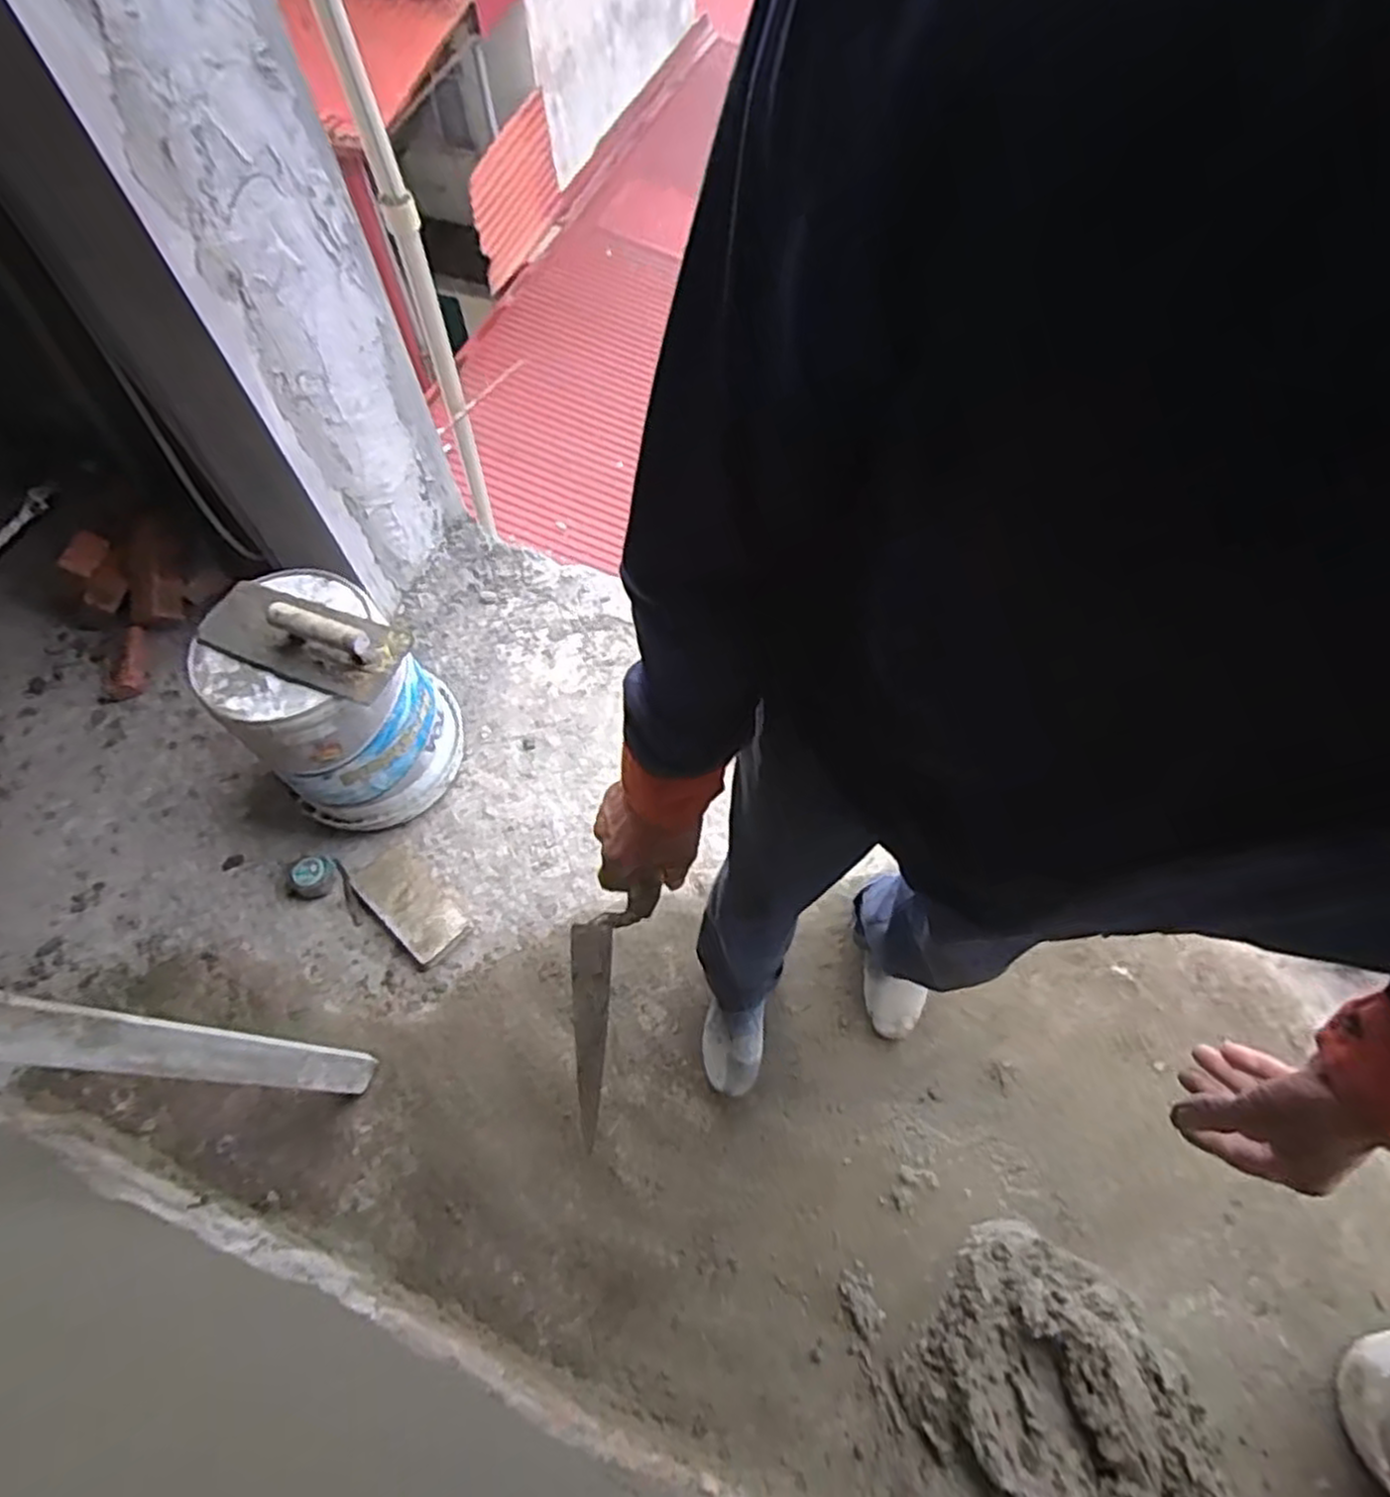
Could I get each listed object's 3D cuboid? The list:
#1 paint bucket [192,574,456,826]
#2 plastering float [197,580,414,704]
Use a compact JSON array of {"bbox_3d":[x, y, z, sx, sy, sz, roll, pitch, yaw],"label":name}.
[{"bbox_3d":[-0.550,-0.060,1.207,0.268,0.356,0.262,-21,65,-10],"label":"paint bucket"},{"bbox_3d":[-0.543,-0.165,1.027,0.282,0.073,0.114,18,65,9],"label":"plastering float"}]

